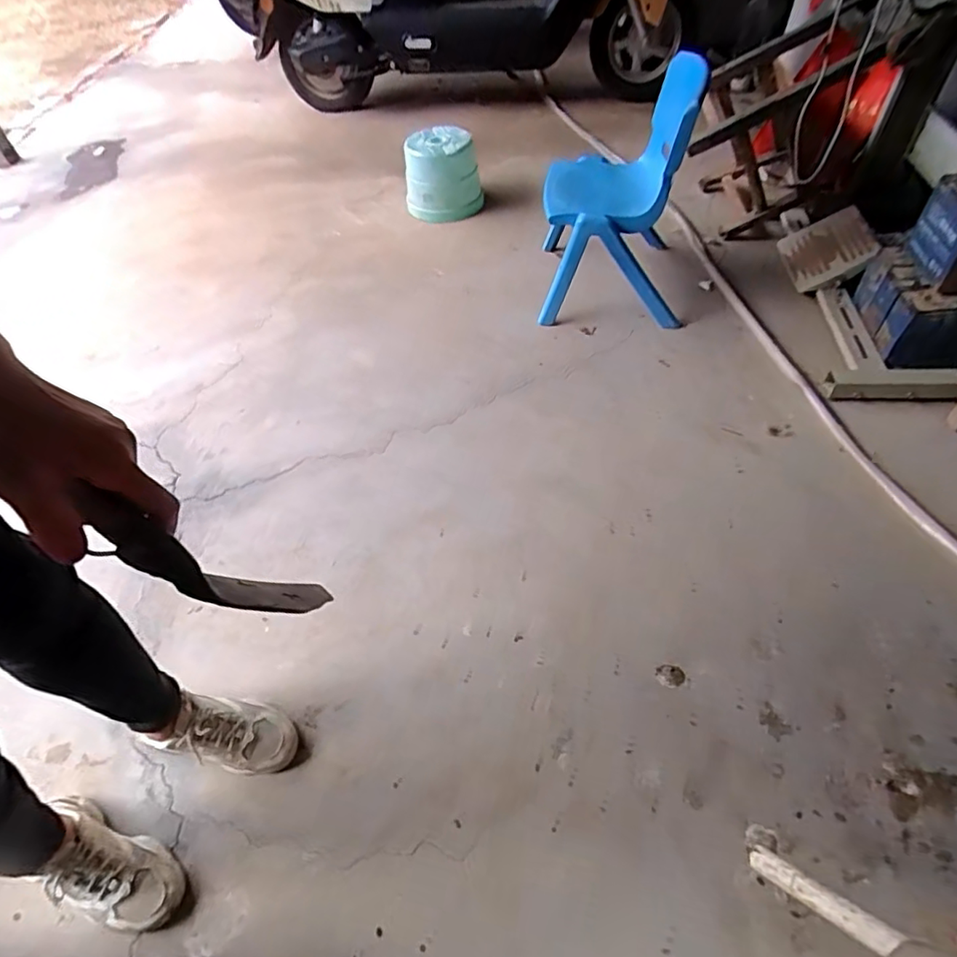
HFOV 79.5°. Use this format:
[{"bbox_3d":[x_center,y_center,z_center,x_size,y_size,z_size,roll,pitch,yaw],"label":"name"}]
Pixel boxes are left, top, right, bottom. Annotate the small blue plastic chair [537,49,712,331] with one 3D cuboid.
[{"bbox_3d":[0.327,-0.694,1.400,0.351,0.485,0.375,3,52,7],"label":"small blue plastic chair"}]

